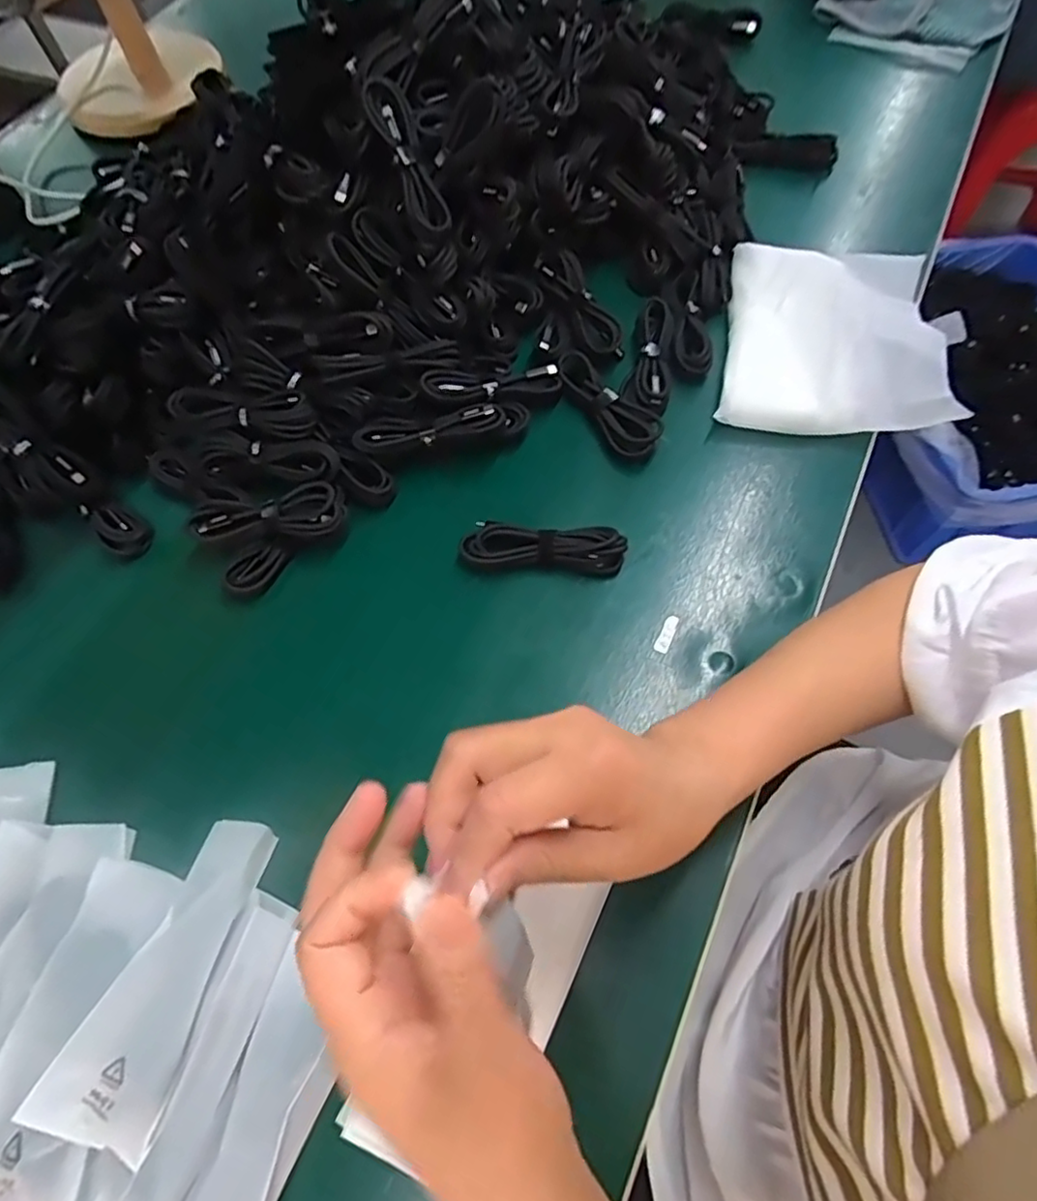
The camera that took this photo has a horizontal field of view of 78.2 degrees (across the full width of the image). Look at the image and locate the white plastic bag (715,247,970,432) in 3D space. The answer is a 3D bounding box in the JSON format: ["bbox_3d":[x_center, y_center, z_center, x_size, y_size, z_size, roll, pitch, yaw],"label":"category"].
[{"bbox_3d":[0.261,-0.219,0.521,0.172,0.061,0.190,10,65,8],"label":"white plastic bag"}]

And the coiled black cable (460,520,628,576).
[{"bbox_3d":[0.018,-0.040,0.456,0.115,0.016,0.031,3,65,5],"label":"coiled black cable"}]

